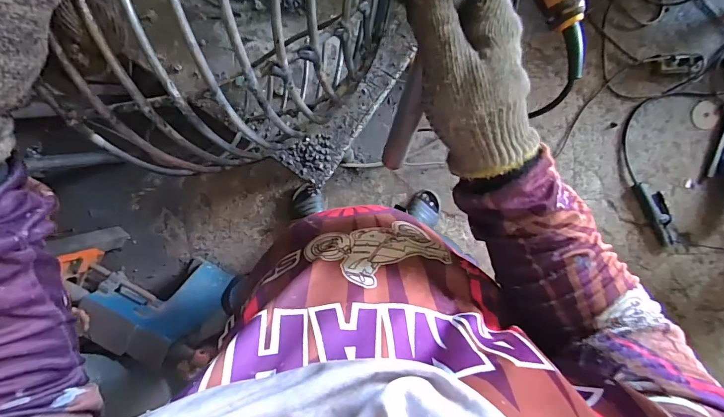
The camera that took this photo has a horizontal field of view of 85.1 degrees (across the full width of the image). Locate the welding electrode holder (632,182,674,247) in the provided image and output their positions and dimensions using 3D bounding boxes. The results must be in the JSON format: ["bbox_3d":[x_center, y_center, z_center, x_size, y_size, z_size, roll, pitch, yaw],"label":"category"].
[{"bbox_3d":[1.003,0.010,1.330,0.088,0.031,0.236,-30,95,3],"label":"welding electrode holder"}]

